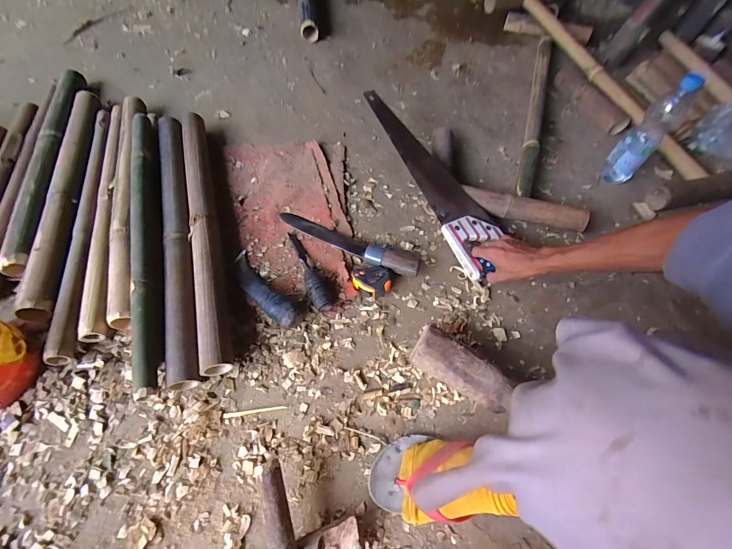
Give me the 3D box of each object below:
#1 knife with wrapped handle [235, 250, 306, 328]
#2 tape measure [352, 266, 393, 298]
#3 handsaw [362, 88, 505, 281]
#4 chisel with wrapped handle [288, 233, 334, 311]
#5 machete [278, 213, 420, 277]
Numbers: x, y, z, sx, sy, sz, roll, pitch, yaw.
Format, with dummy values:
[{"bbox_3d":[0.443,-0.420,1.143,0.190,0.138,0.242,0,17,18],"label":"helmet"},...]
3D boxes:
[{"bbox_3d":[-0.195,0.024,0.633,0.209,0.043,0.058,38,65,18],"label":"knife with wrapped handle"},{"bbox_3d":[0.012,0.010,0.654,0.077,0.035,0.065,31,63,15],"label":"tape measure"},{"bbox_3d":[0.136,-0.211,0.705,0.107,0.035,0.467,-24,73,-15],"label":"handsaw"},{"bbox_3d":[-0.115,-0.012,0.658,0.038,0.035,0.202,-23,63,-15],"label":"chisel with wrapped handle"},{"bbox_3d":[-0.041,-0.077,0.695,0.329,0.042,0.055,25,62,11],"label":"machete"}]

